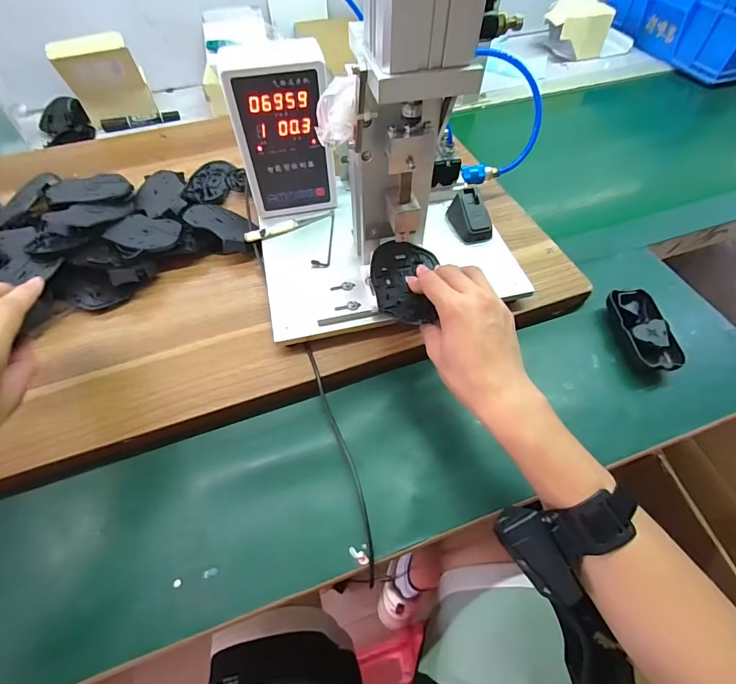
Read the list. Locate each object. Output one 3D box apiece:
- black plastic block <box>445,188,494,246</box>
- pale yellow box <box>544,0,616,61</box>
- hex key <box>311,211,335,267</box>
[{"bbox_3d":[0.131,-0.160,0.503,0.041,0.039,0.060,-15,58,-9],"label":"black plastic block"},{"bbox_3d":[0.471,-0.707,0.890,0.136,0.098,0.080,11,58,7],"label":"pale yellow box"},{"bbox_3d":[-0.055,-0.135,0.505,0.021,0.008,0.102,2,57,1],"label":"hex key"}]

